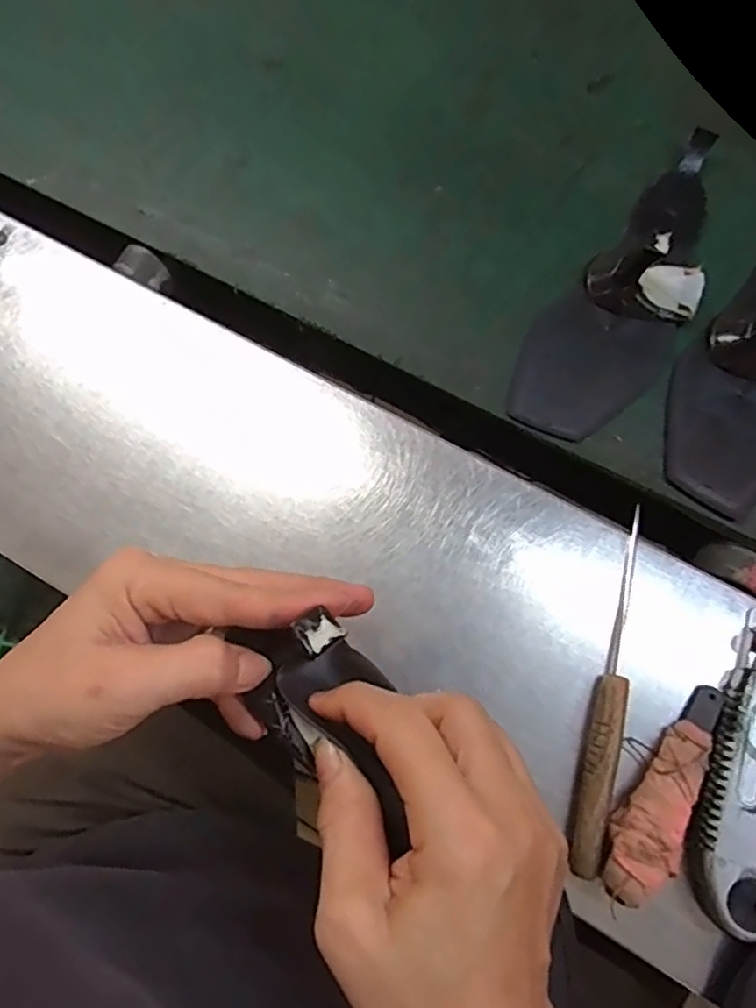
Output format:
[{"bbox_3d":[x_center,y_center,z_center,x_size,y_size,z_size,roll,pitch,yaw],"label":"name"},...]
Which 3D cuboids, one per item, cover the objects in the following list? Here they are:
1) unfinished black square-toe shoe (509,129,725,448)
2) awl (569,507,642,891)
[{"bbox_3d":[0.176,-0.149,0.413,0.088,0.050,0.246,39,80,12],"label":"unfinished black square-toe shoe"},{"bbox_3d":[0.128,0.096,0.343,0.019,0.014,0.192,13,76,6],"label":"awl"}]

